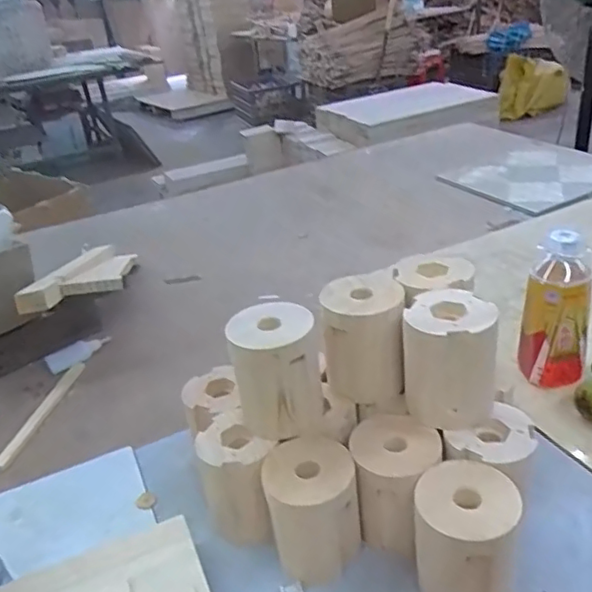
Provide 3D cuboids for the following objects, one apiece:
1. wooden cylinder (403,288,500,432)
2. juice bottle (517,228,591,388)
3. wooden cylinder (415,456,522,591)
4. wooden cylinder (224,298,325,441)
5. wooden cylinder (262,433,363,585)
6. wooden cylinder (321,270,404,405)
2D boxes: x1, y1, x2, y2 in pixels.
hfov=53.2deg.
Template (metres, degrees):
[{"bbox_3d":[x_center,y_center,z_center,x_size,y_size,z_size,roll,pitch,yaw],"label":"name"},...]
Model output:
[{"bbox_3d":[0.140,0.056,0.532,0.077,0.106,0.076,4,31,18],"label":"wooden cylinder"},{"bbox_3d":[0.299,0.019,0.675,0.070,0.186,0.057,8,34,22],"label":"juice bottle"},{"bbox_3d":[0.135,0.202,0.478,0.080,0.102,0.093,0,32,11],"label":"wooden cylinder"},{"bbox_3d":[-0.018,0.068,0.545,0.080,0.100,0.076,-9,29,-3],"label":"wooden cylinder"},{"bbox_3d":[0.015,0.189,0.524,0.079,0.099,0.089,-8,31,-2],"label":"wooden cylinder"},{"bbox_3d":[0.066,0.042,0.585,0.077,0.105,0.074,-1,30,10],"label":"wooden cylinder"}]

